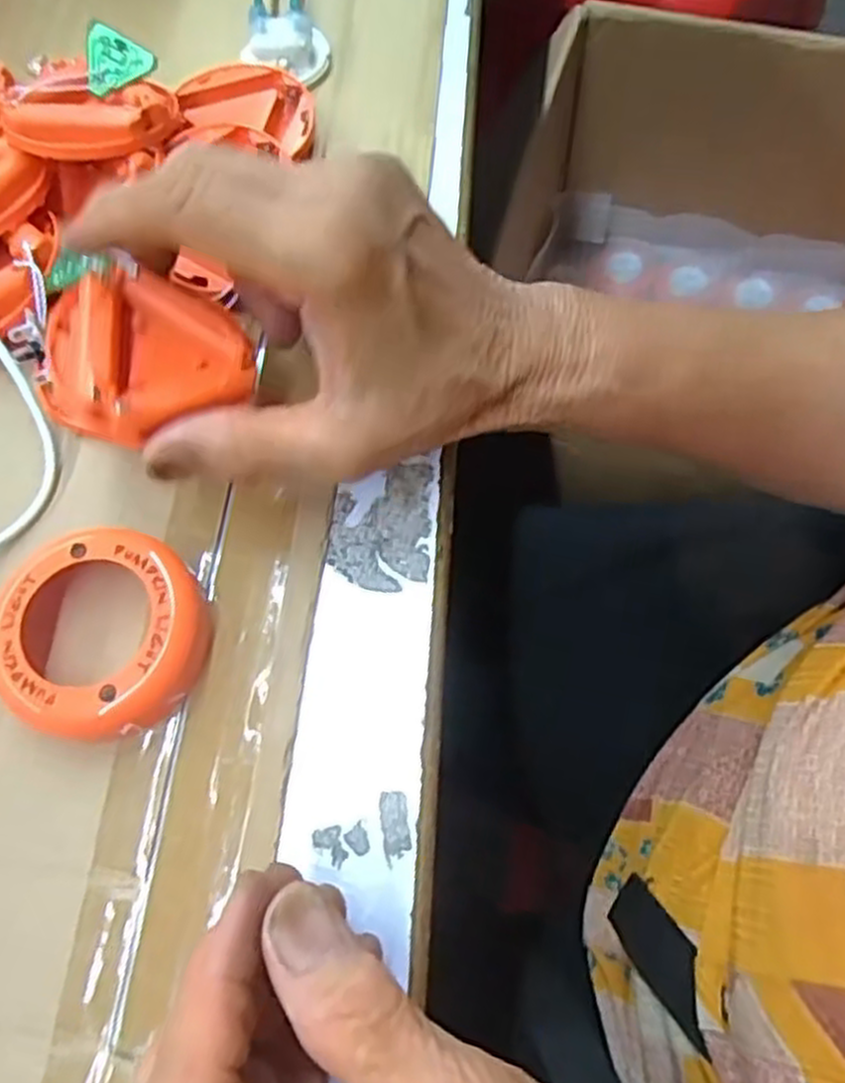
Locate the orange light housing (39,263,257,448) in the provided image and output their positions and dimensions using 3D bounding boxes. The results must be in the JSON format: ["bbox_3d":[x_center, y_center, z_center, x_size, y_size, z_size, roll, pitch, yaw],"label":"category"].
[{"bbox_3d":[-0.089,-0.058,0.262,0.062,0.020,0.060,5,65,-21],"label":"orange light housing"}]

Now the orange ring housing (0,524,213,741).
[{"bbox_3d":[-0.103,0.030,0.257,0.067,0.021,0.066,-1,66,2],"label":"orange ring housing"}]

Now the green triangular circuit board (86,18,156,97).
[{"bbox_3d":[-0.119,-0.182,0.305,0.025,0.005,0.023,28,104,-8],"label":"green triangular circuit board"}]

